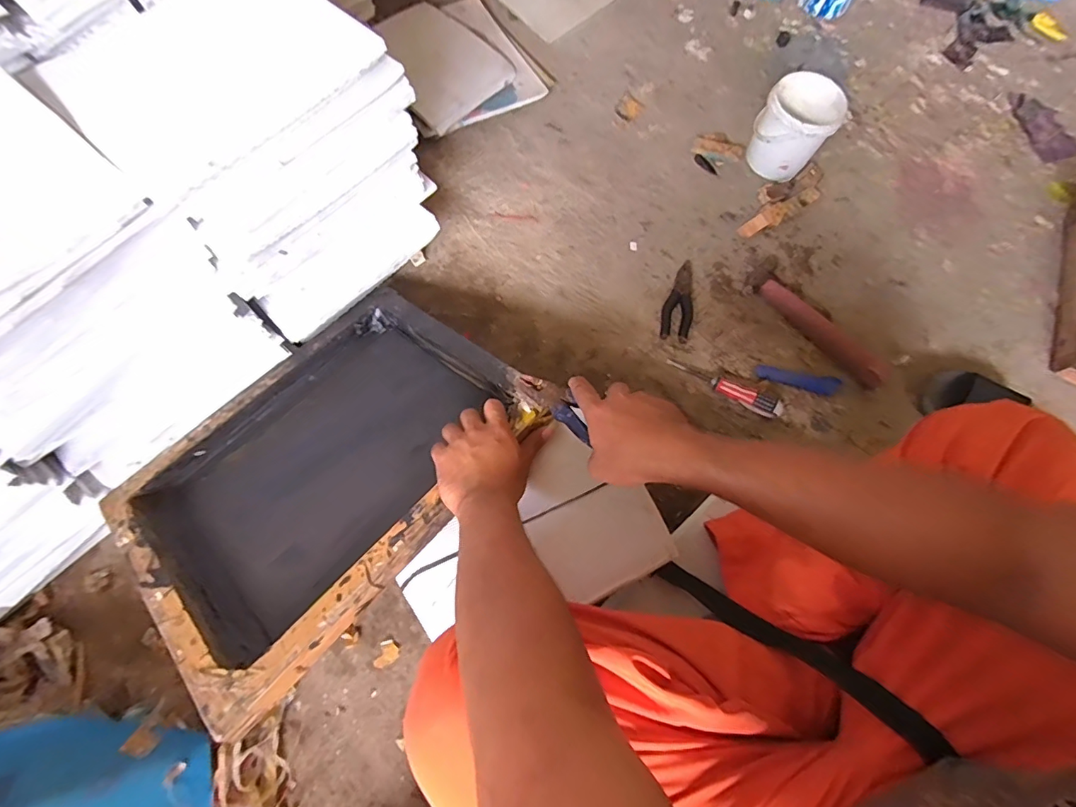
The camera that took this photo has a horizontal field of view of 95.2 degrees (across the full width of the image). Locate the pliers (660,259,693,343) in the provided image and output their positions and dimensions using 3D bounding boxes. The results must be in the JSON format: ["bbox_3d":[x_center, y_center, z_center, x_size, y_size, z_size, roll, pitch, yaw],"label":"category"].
[{"bbox_3d":[0.234,-0.169,0.802,0.049,0.017,0.141,15,75,2],"label":"pliers"}]

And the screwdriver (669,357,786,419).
[{"bbox_3d":[0.288,-0.030,0.753,0.179,0.038,0.033,28,72,6],"label":"screwdriver"}]

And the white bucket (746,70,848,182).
[{"bbox_3d":[0.447,-0.485,0.868,0.118,0.132,0.118,1,71,-3],"label":"white bucket"}]

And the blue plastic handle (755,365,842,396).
[{"bbox_3d":[0.408,-0.036,0.770,0.128,0.012,0.032,11,75,1],"label":"blue plastic handle"}]

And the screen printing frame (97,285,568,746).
[{"bbox_3d":[-0.243,0.072,0.597,0.347,0.066,0.437,35,68,31],"label":"screen printing frame"}]

